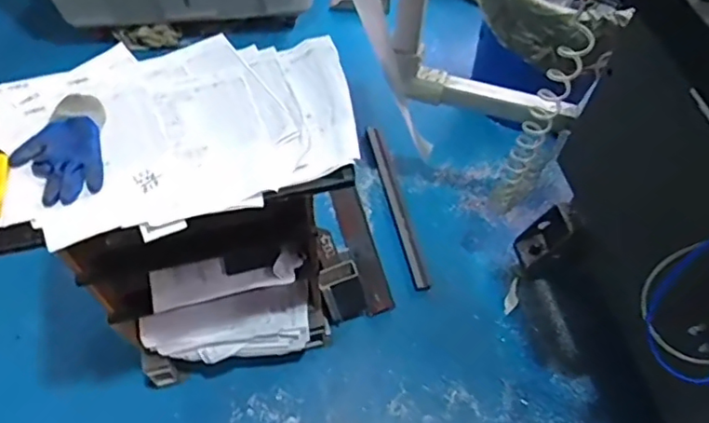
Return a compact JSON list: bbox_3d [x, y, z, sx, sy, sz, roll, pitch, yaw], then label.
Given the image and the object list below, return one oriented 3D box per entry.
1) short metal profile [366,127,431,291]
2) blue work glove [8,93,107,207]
[{"bbox_3d":[0.127,-0.033,1.789,0.045,0.026,0.597,-10,58,-10],"label":"short metal profile"},{"bbox_3d":[-0.464,-0.102,0.899,0.132,0.026,0.199,-6,57,-8],"label":"blue work glove"}]

